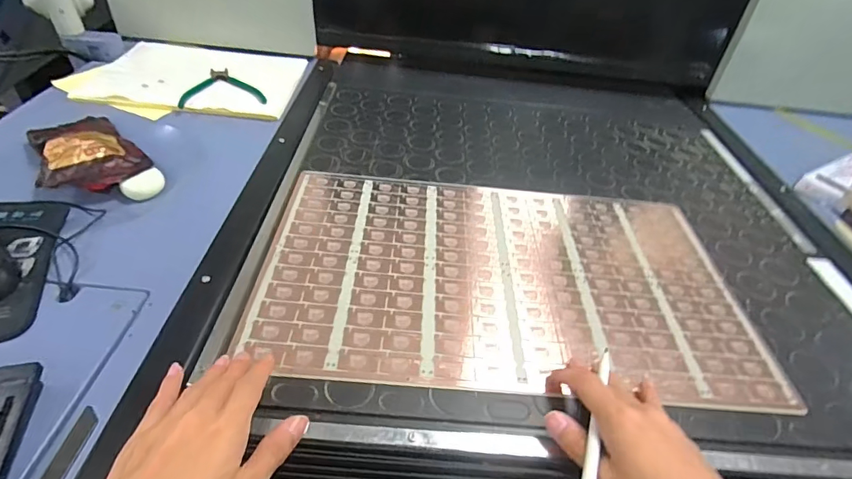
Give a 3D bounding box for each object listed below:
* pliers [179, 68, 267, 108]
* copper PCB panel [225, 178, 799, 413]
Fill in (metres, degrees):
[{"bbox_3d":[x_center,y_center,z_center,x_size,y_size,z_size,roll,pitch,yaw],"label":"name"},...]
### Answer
[{"bbox_3d":[-0.332,-0.253,0.734,0.123,0.009,0.126,-8,45,-16],"label":"pliers"},{"bbox_3d":[0.088,0.033,0.497,0.501,0.005,0.292,5,43,-2],"label":"copper PCB panel"}]

